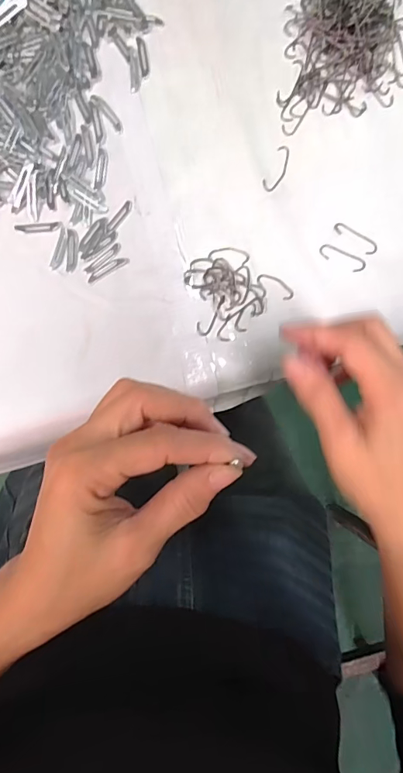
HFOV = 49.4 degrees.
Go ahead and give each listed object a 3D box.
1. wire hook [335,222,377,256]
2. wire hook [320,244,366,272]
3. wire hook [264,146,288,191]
[{"bbox_3d":[0.133,-0.127,0.374,0.043,0.004,0.012,32,90,-6],"label":"wire hook"},{"bbox_3d":[0.120,-0.109,0.373,0.042,0.004,0.014,23,91,-5],"label":"wire hook"},{"bbox_3d":[0.064,-0.181,0.366,0.015,0.004,0.041,26,85,-8],"label":"wire hook"}]

